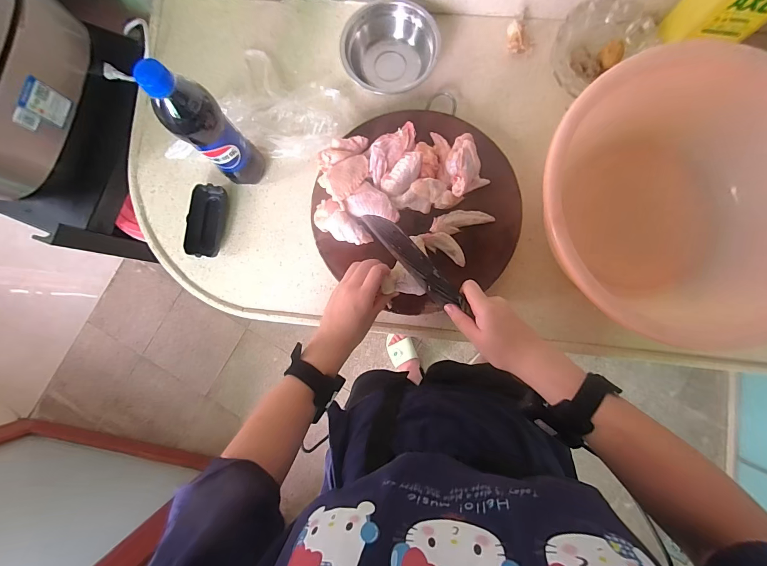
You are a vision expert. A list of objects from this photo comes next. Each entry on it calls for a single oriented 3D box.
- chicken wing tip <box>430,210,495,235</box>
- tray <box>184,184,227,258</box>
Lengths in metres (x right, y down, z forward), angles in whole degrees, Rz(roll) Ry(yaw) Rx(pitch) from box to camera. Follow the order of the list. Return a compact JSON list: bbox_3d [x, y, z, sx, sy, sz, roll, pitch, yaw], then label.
[{"bbox_3d":[0.112,-0.090,0.499,0.091,0.017,0.030,-18,86,1],"label":"chicken wing tip"},{"bbox_3d":[-0.278,-0.097,0.545,0.050,0.024,0.111,7,86,2],"label":"tray"}]

